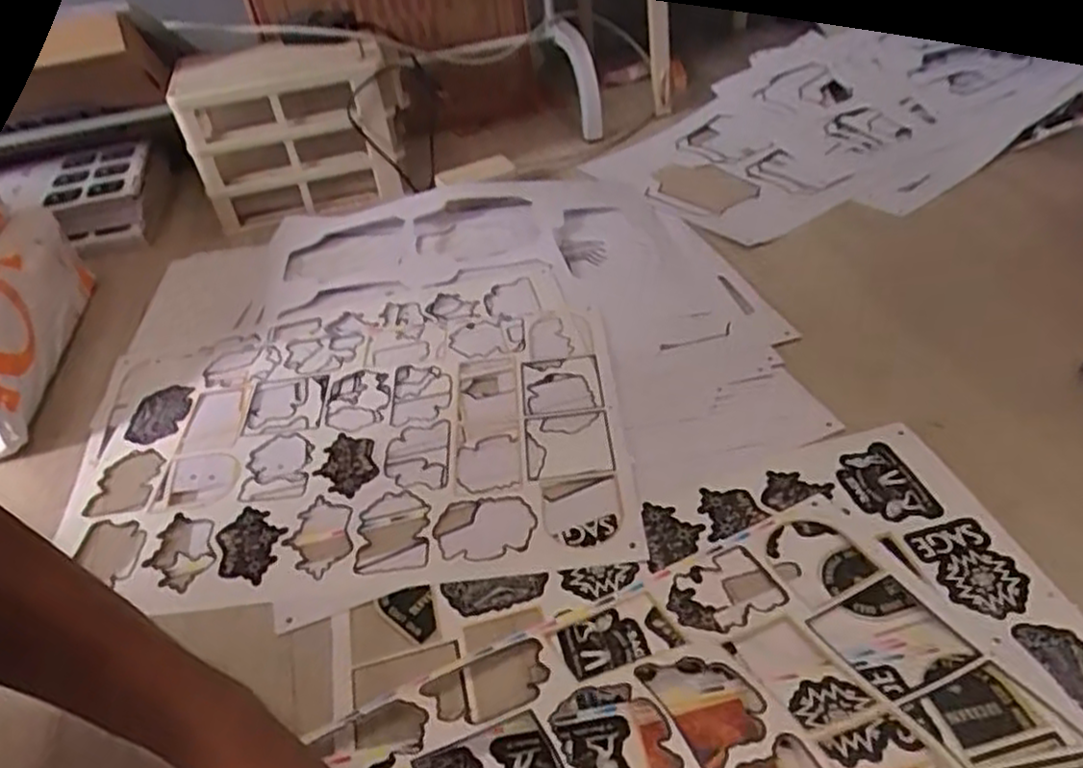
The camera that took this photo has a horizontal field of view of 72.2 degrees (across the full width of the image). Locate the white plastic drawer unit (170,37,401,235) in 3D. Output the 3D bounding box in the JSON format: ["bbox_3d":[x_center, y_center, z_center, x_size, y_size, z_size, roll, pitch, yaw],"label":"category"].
[{"bbox_3d":[-0.321,-0.342,1.011,0.279,0.187,0.124,-12,40,-5],"label":"white plastic drawer unit"}]

